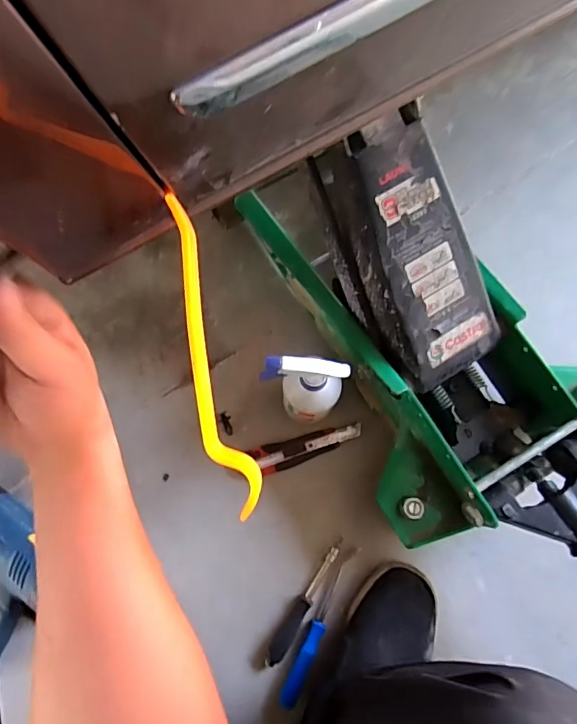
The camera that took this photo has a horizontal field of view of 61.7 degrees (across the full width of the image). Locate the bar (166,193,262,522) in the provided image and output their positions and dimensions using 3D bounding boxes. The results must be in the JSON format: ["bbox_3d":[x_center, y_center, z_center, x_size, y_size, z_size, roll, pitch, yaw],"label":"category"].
[{"bbox_3d":[-0.046,-0.003,0.282,0.026,0.019,0.186,-12,92,-2],"label":"bar"}]

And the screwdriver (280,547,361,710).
[{"bbox_3d":[0.040,0.334,0.615,0.019,0.016,0.201,25,77,8],"label":"screwdriver"}]

